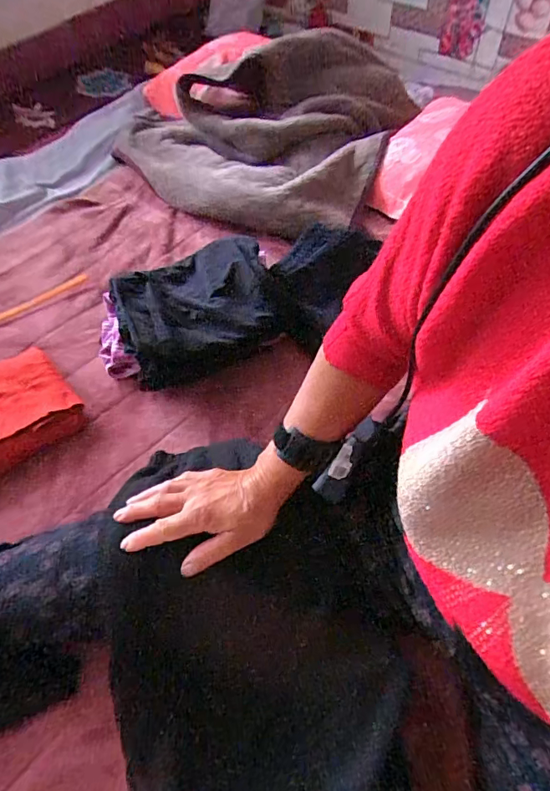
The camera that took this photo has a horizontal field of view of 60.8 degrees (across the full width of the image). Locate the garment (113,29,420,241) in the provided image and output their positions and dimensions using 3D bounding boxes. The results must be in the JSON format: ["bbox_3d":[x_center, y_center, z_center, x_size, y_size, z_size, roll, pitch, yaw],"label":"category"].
[{"bbox_3d":[-0.035,-0.617,1.037,0.579,0.190,0.561,0,56,0],"label":"garment"}]

